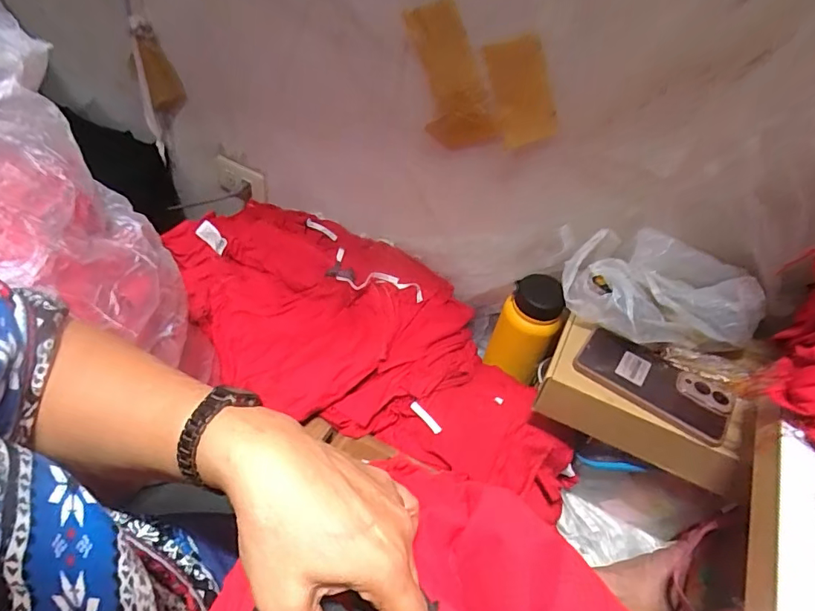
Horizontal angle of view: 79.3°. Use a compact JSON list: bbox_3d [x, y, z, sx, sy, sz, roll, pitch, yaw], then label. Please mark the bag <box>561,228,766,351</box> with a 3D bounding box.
[{"bbox_3d":[0.285,-0.016,0.556,0.207,0.088,0.105,29,48,22],"label":"bag"}]

